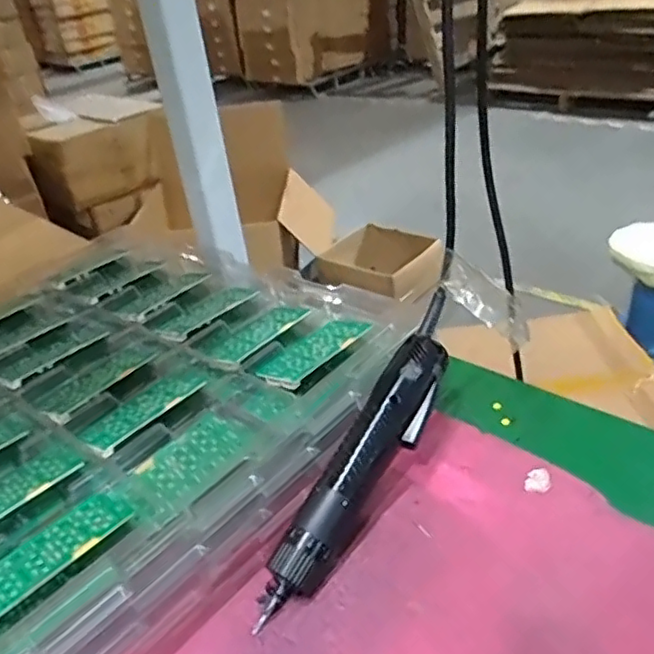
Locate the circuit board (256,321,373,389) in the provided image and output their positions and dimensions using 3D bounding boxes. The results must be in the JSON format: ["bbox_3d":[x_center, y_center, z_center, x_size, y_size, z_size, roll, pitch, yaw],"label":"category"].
[{"bbox_3d":[-0.011,0.018,0.510,0.046,0.011,0.095,23,45,37],"label":"circuit board"}]

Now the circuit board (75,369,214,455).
[{"bbox_3d":[-0.138,0.060,0.482,0.047,0.006,0.104,8,31,43],"label":"circuit board"}]

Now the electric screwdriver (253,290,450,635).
[{"bbox_3d":[0.032,0.082,0.436,0.034,0.028,0.248,19,62,33],"label":"electric screwdriver"}]

